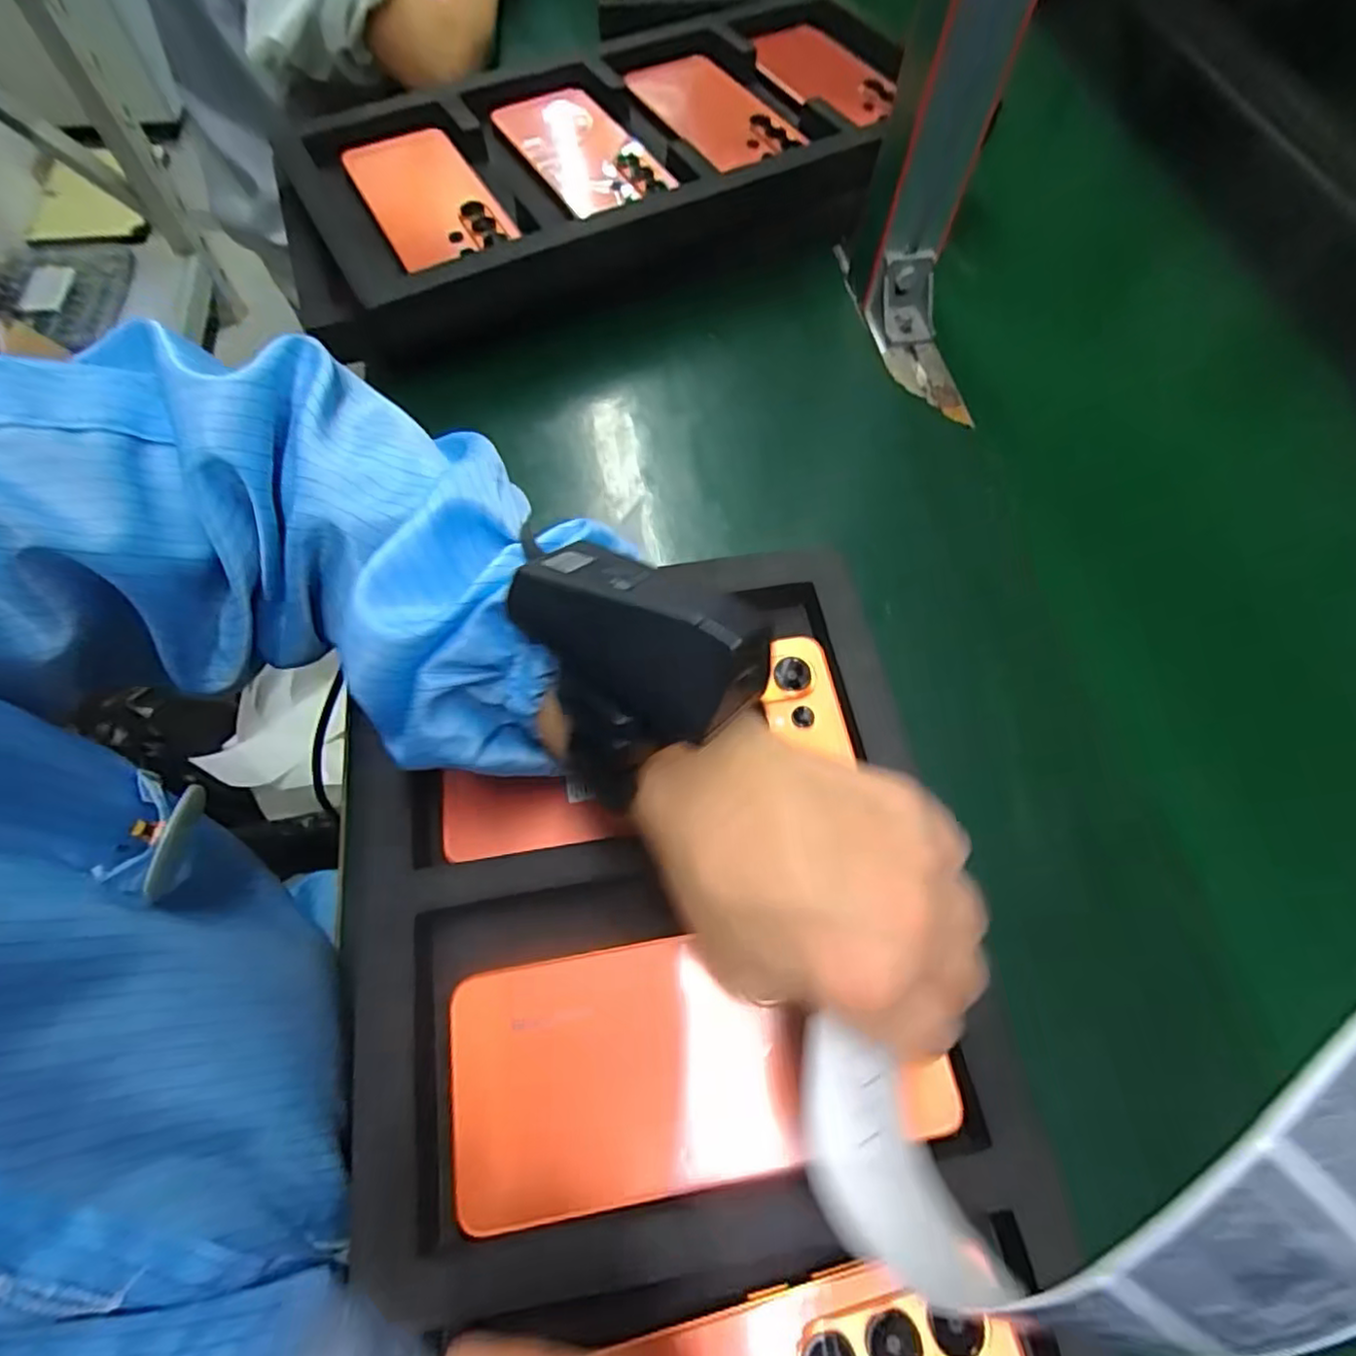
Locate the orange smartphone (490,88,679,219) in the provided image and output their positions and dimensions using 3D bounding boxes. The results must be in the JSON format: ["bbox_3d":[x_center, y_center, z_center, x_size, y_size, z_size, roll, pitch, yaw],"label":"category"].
[{"bbox_3d":[-0.066,-0.375,0.472,0.073,0.011,0.157,-26,68,-14],"label":"orange smartphone"}]

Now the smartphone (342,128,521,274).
[{"bbox_3d":[-0.165,-0.319,0.441,0.073,0.008,0.159,-25,67,-13],"label":"smartphone"}]

